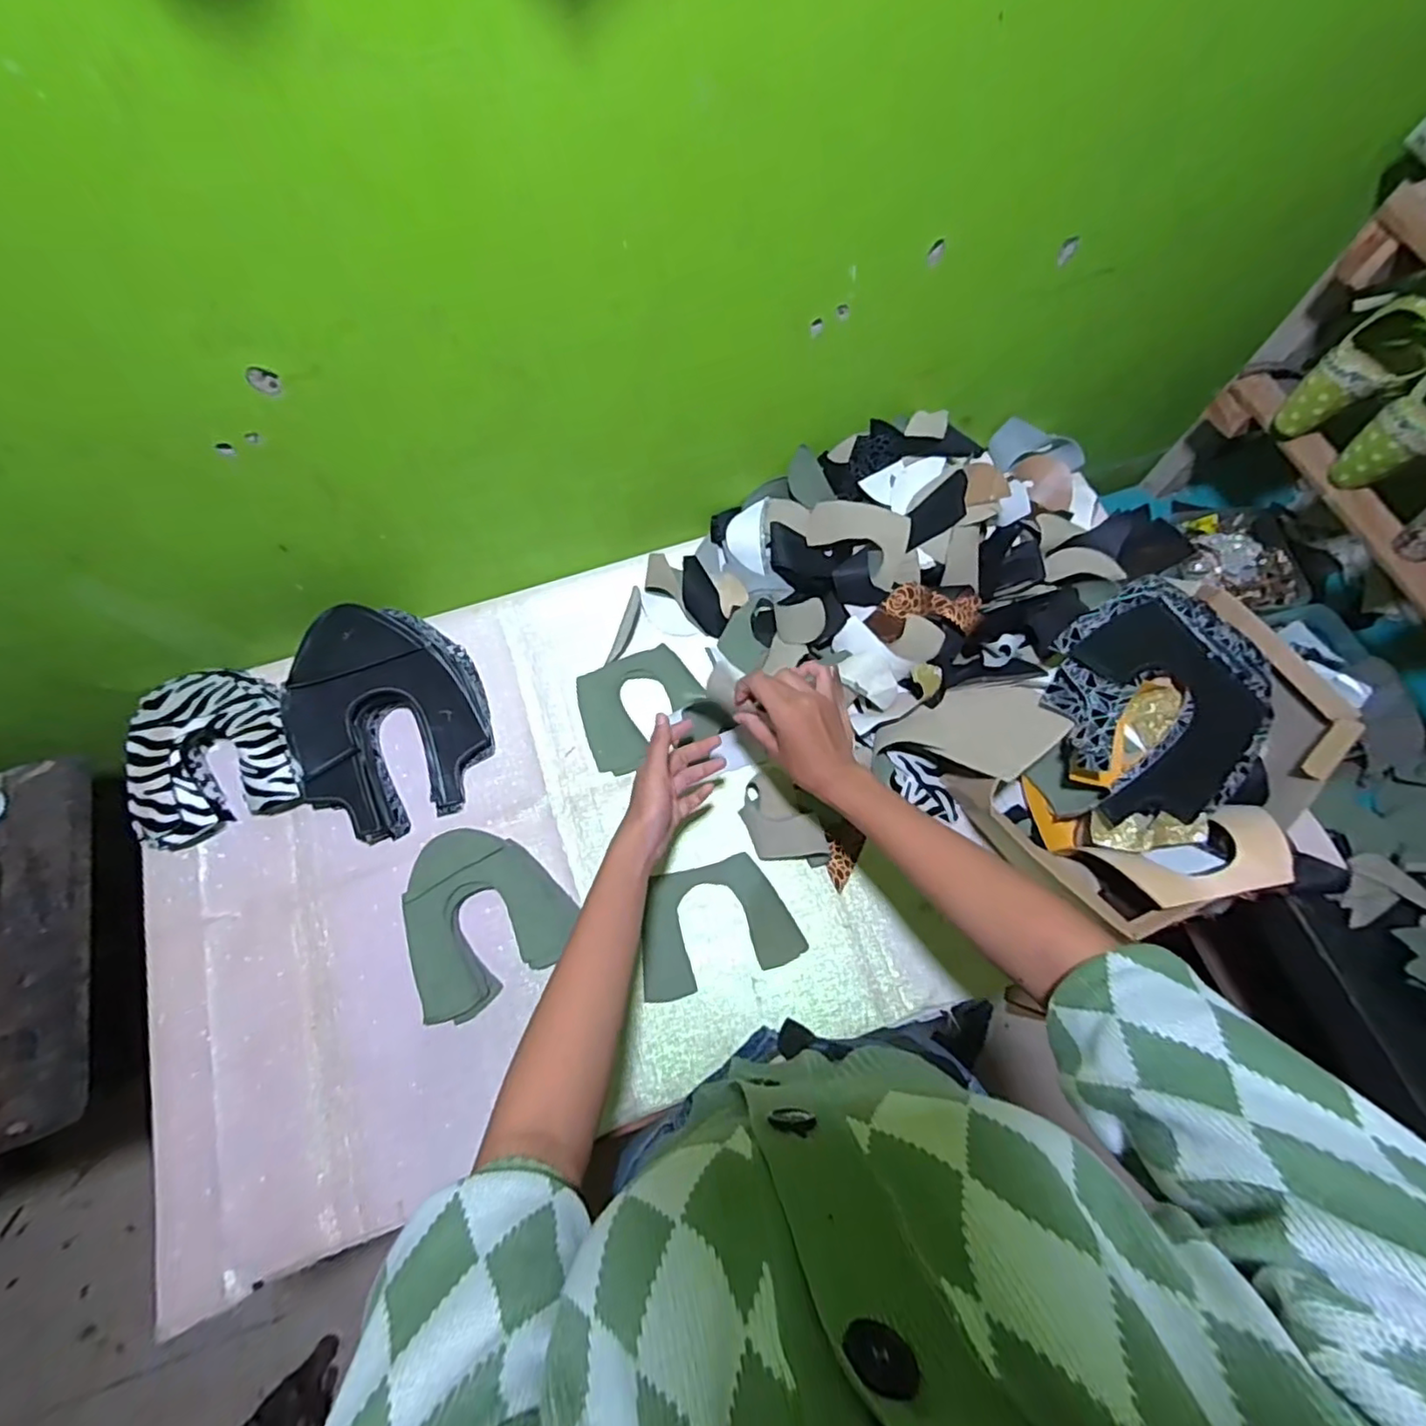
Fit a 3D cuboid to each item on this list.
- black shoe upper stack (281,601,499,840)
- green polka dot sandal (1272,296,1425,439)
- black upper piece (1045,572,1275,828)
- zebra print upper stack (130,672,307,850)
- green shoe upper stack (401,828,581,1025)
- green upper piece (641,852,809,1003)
[{"bbox_3d":[-0.358,-0.001,0.685,0.195,0.099,0.244,-18,70,-7],"label":"black shoe upper stack"},{"bbox_3d":[0.676,-0.355,0.660,0.078,0.132,0.081,-34,73,-12],"label":"green polka dot sandal"},{"bbox_3d":[0.434,-0.017,0.605,0.214,0.060,0.216,-17,70,-7],"label":"black upper piece"},{"bbox_3d":[-0.539,0.042,0.679,0.164,0.070,0.169,-23,71,-9],"label":"zebra print upper stack"},{"bbox_3d":[-0.240,0.201,0.642,0.166,0.038,0.169,-31,72,-11],"label":"green shoe upper stack"},{"bbox_3d":[0.001,0.216,0.653,0.161,0.007,0.115,-15,71,-5],"label":"green upper piece"}]

